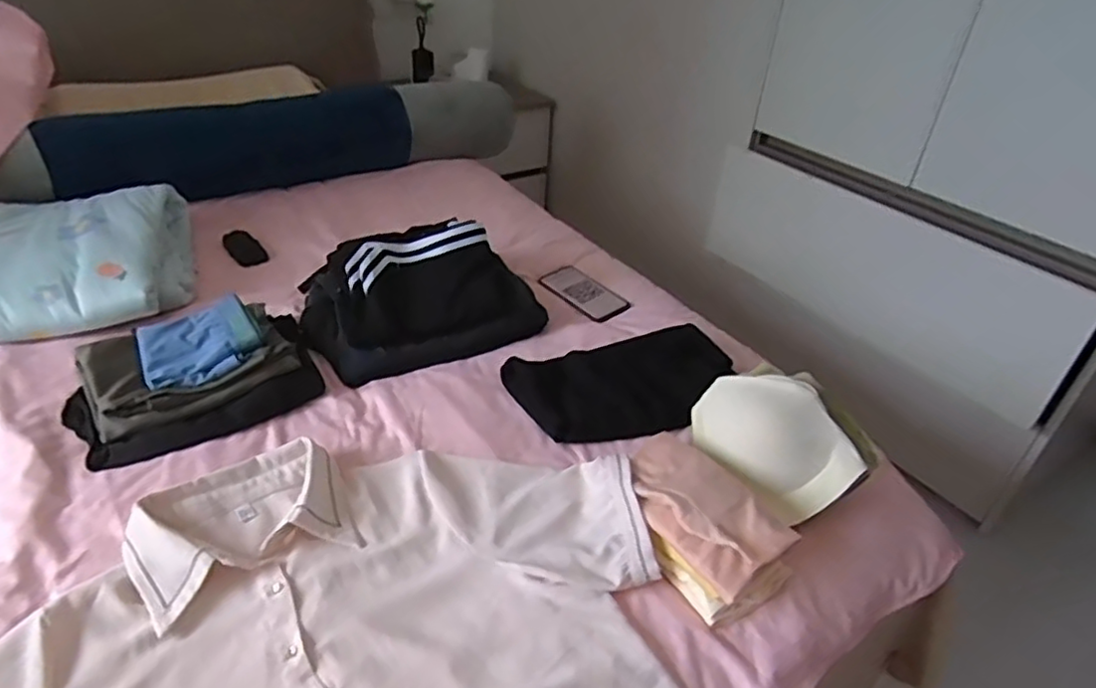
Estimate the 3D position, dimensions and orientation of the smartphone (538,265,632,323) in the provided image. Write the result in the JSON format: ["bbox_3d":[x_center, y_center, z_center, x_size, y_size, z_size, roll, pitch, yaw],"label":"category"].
[{"bbox_3d":[0.059,-0.090,1.153,0.081,0.012,0.162,-36,54,-28],"label":"smartphone"}]

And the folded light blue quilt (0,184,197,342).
[{"bbox_3d":[-0.851,-0.122,1.025,0.532,0.107,0.348,-9,38,-18],"label":"folded light blue quilt"}]

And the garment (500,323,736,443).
[{"bbox_3d":[0.109,0.058,0.921,0.303,0.064,0.179,-10,37,-19],"label":"garment"}]

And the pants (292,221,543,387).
[{"bbox_3d":[-0.203,-0.087,1.020,0.328,0.126,0.229,-15,39,-24],"label":"pants"}]

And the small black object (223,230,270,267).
[{"bbox_3d":[-0.562,-0.177,1.229,0.051,0.010,0.116,-39,60,-24],"label":"small black object"}]

